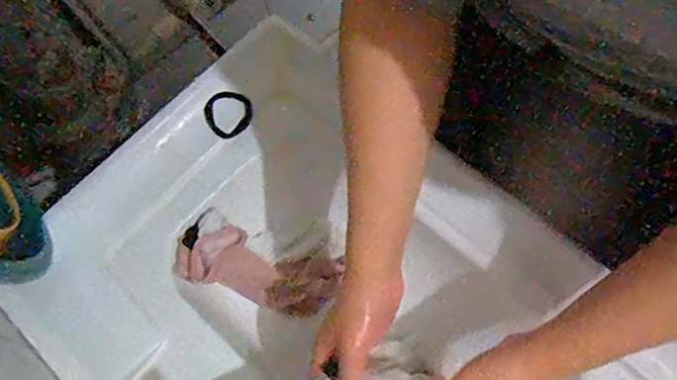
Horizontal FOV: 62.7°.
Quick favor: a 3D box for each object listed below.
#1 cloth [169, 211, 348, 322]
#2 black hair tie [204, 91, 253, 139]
[{"bbox_3d":[-0.082,0.081,0.585,0.165,0.045,0.069,25,65,-25],"label":"cloth"},{"bbox_3d":[-0.118,-0.082,0.596,0.049,0.004,0.049,1,82,-7],"label":"black hair tie"}]

